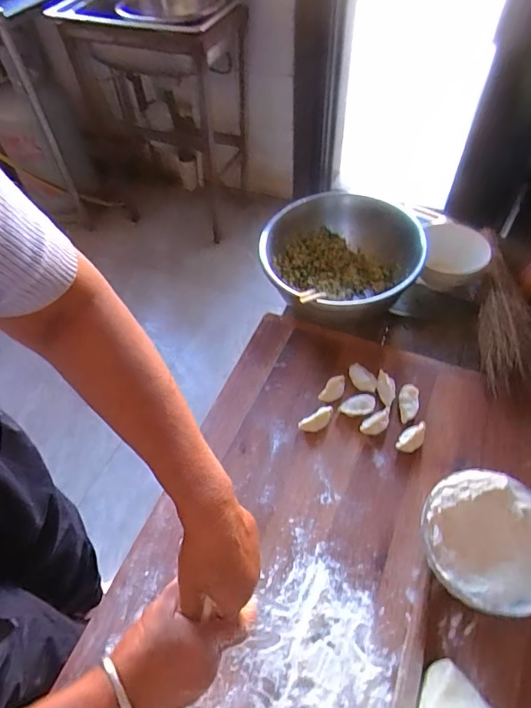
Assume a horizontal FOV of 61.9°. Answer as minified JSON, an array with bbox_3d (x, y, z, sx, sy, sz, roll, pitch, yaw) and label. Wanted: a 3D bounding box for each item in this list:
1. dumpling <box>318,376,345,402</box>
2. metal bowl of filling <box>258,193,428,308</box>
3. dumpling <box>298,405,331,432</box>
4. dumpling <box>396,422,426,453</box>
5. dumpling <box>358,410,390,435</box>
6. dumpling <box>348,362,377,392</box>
[{"bbox_3d":[0.100,0.052,0.653,0.026,0.021,0.047,34,62,25],"label":"dumpling"},{"bbox_3d":[0.127,-0.163,0.780,0.258,0.127,0.266,-2,53,2],"label":"metal bowl of filling"},{"bbox_3d":[0.073,0.093,0.622,0.051,0.018,0.022,-27,56,-16],"label":"dumpling"},{"bbox_3d":[0.201,0.115,0.604,0.048,0.019,0.026,-37,59,-22],"label":"dumpling"},{"bbox_3d":[0.153,0.097,0.616,0.045,0.013,0.022,-22,55,-13],"label":"dumpling"},{"bbox_3d":[0.149,0.037,0.672,0.030,0.019,0.049,-32,58,-19],"label":"dumpling"}]

